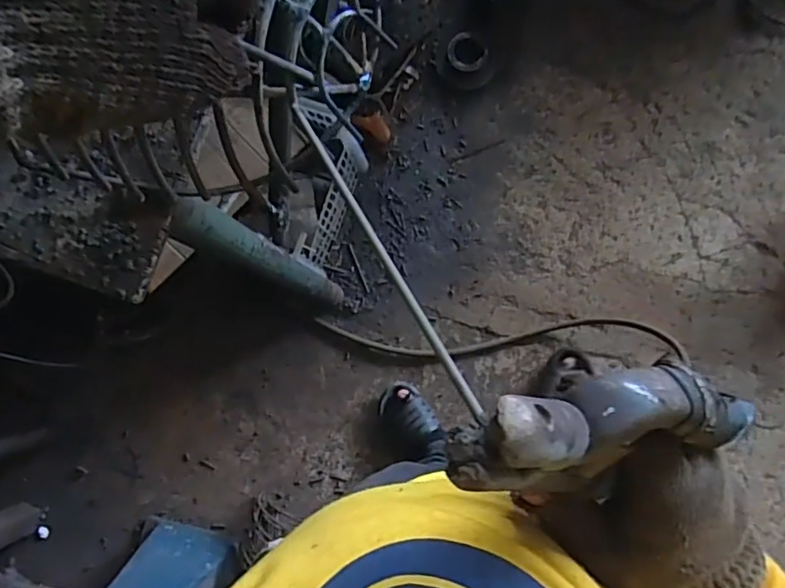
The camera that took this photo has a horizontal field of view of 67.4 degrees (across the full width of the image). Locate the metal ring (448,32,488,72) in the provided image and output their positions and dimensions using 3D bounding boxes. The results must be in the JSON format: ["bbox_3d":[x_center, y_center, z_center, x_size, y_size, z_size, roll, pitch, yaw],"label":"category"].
[{"bbox_3d":[0.160,-0.518,1.266,0.089,0.008,0.077,41,87,5],"label":"metal ring"}]

